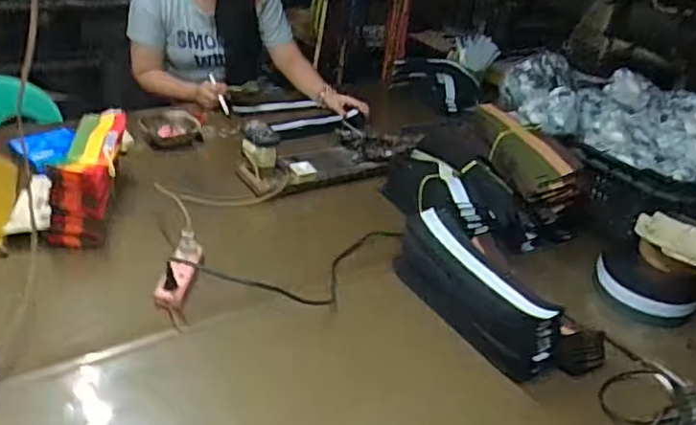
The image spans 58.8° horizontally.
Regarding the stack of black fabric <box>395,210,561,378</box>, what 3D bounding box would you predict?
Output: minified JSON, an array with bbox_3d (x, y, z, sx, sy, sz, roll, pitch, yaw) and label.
[{"bbox_3d":[0.205,0.127,0.998,0.090,0.119,0.316,-16,39,-32],"label":"stack of black fabric"}]

